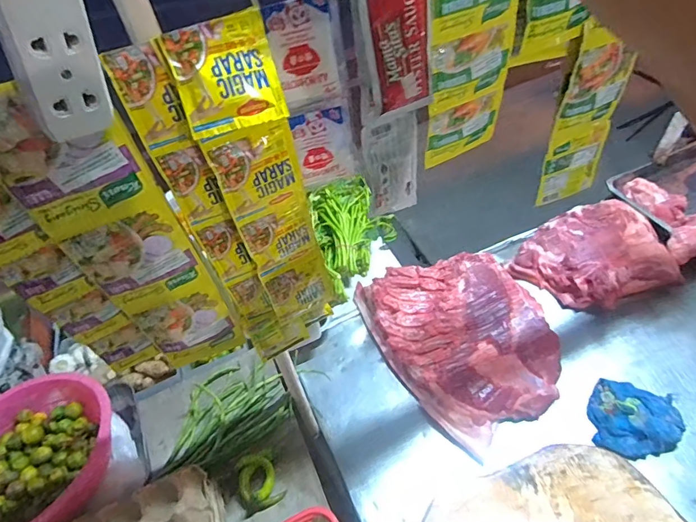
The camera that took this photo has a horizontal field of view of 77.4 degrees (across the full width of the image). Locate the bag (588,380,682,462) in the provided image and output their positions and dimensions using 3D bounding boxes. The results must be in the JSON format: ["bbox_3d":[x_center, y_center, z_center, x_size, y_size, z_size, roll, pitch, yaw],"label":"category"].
[{"bbox_3d":[0.523,0.281,0.786,0.144,0.046,0.155,22,55,23],"label":"bag"}]

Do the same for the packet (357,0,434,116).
[{"bbox_3d":[0.042,-0.173,0.352,0.063,0.107,0.014,-25,52,-15],"label":"packet"}]

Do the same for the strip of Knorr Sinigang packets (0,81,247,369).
[{"bbox_3d":[-0.186,0.000,0.393,0.097,0.323,0.013,-20,51,-11],"label":"strip of Knorr Sinigang packets"}]

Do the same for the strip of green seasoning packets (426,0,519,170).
[{"bbox_3d":[0.111,-0.179,0.399,0.088,0.185,0.016,-28,53,-18],"label":"strip of green seasoning packets"}]

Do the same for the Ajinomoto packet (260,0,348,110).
[{"bbox_3d":[-0.030,-0.157,0.326,0.056,0.070,0.020,-20,50,-11],"label":"Ajinomoto packet"}]

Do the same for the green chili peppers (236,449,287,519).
[{"bbox_3d":[-0.130,0.322,0.640,0.058,0.020,0.077,-20,50,-11],"label":"green chili peppers"}]

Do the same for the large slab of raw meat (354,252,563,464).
[{"bbox_3d":[0.246,0.144,0.912,0.330,0.058,0.399,-27,52,-17],"label":"large slab of raw meat"}]

